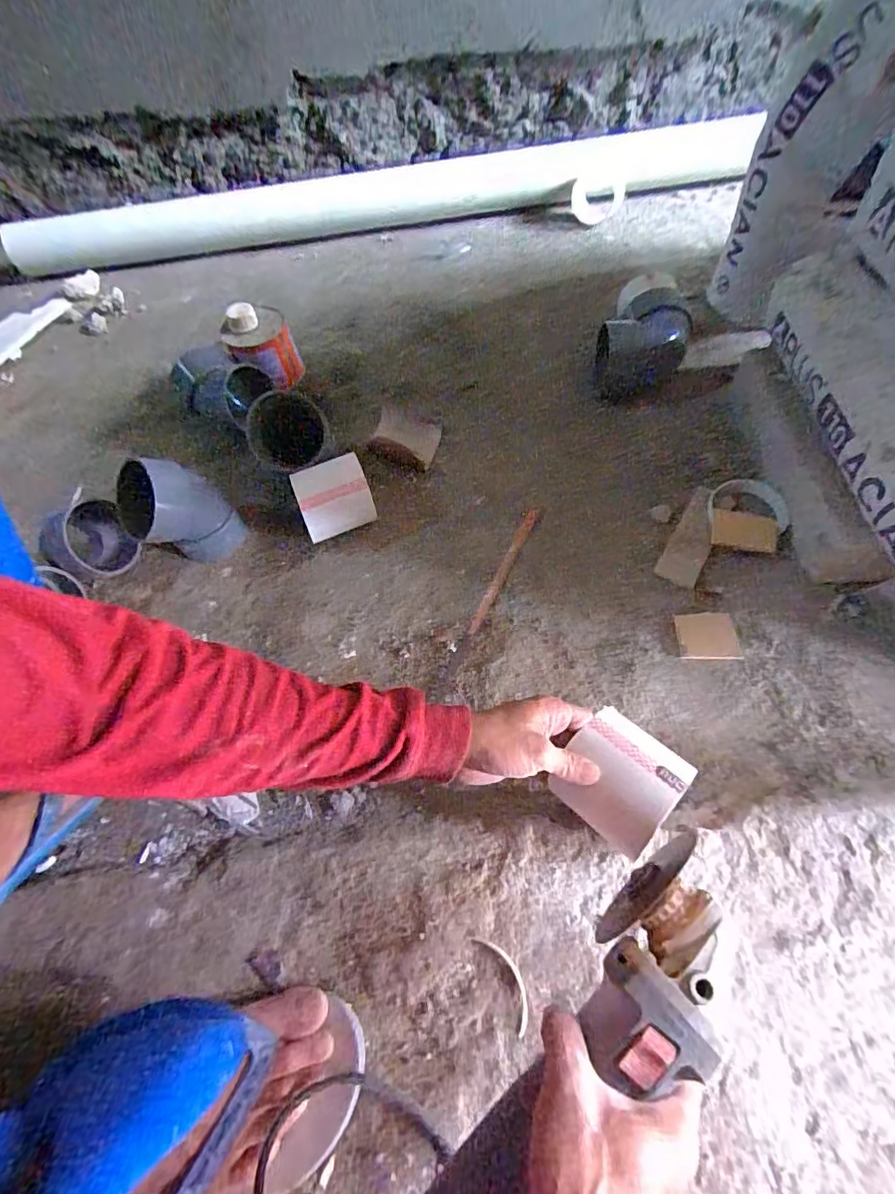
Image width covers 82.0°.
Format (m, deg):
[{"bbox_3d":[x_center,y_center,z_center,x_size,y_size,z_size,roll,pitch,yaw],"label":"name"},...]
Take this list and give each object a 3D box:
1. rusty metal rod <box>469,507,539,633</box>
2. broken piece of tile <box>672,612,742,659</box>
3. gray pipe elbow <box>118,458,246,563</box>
[{"bbox_3d":[0.070,-0.036,0.622,0.017,0.007,0.187,20,64,16],"label":"rusty metal rod"},{"bbox_3d":[0.284,0.042,0.563,0.063,0.004,0.055,1,63,4],"label":"broken piece of tile"},{"bbox_3d":[-0.326,-0.110,0.626,0.106,0.147,0.086,-39,64,-15],"label":"gray pipe elbow"}]

